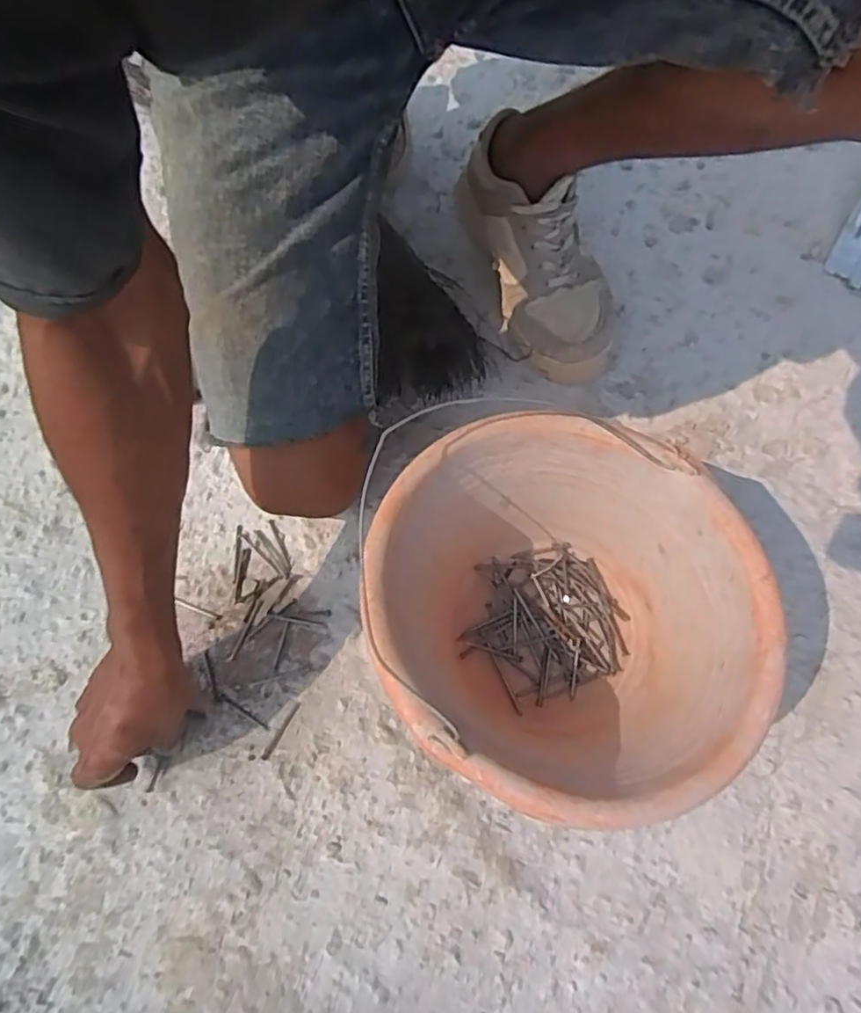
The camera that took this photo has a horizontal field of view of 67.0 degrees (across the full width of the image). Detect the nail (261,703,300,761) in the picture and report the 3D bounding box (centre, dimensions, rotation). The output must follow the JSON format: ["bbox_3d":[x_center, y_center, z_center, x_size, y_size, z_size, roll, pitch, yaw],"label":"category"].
[{"bbox_3d":[-0.124,0.186,0.540,0.007,0.004,0.051,28,73,10],"label":"nail"}]

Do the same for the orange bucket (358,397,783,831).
[{"bbox_3d":[0.083,0.085,0.475,0.247,0.188,0.223,27,73,10],"label":"orange bucket"}]

